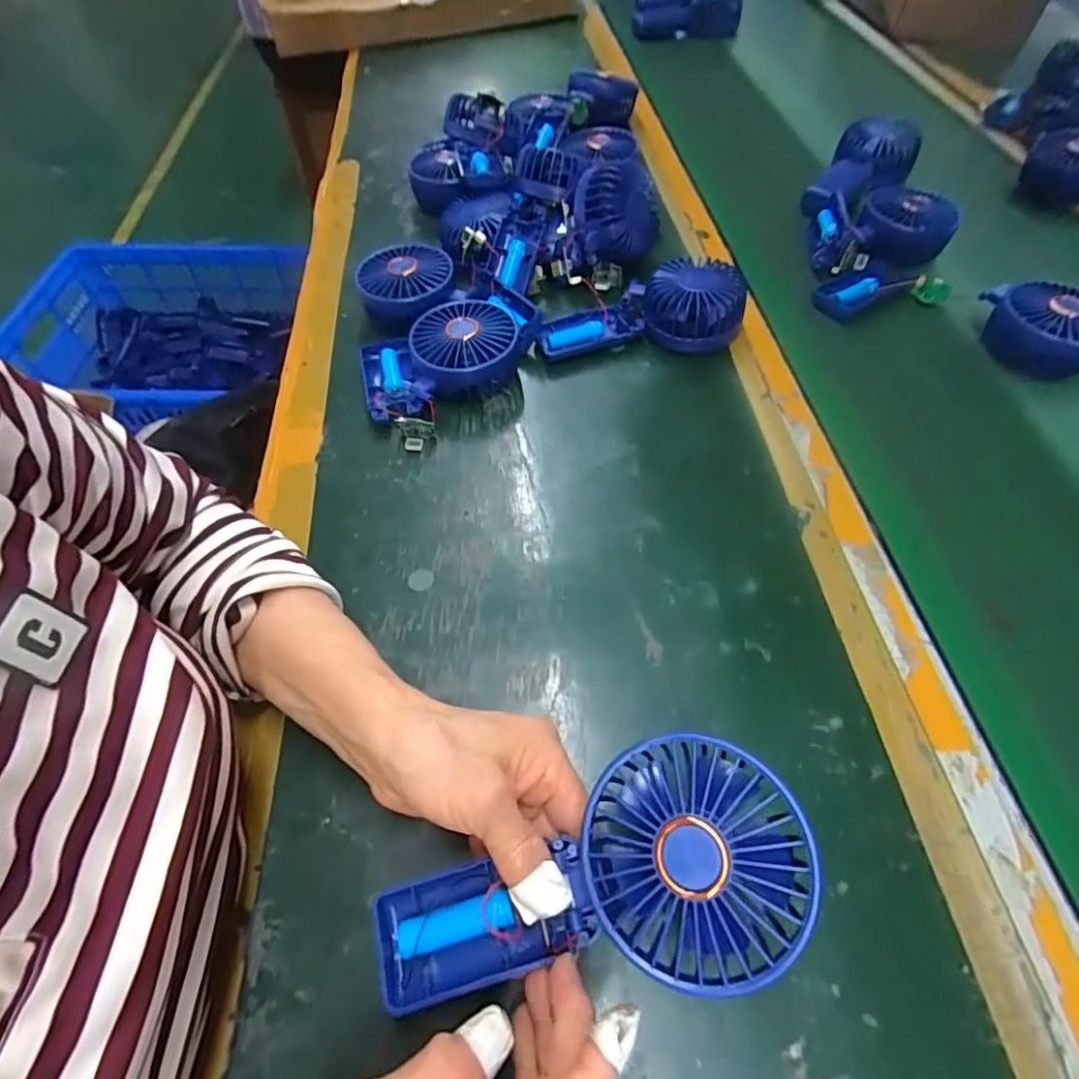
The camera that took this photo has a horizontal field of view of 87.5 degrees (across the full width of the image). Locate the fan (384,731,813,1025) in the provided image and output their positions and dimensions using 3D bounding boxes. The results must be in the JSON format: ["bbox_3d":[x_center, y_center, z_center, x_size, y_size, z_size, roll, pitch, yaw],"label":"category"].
[{"bbox_3d":[0.018,0.144,0.230,0.178,0.035,0.081,-23,57,10],"label":"fan"}]

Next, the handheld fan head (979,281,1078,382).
[{"bbox_3d":[0.425,-0.177,0.477,0.091,0.047,0.073,25,61,17],"label":"handheld fan head"}]

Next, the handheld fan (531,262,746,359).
[{"bbox_3d":[0.088,-0.197,0.484,0.176,0.045,0.076,-2,57,1],"label":"handheld fan"}]

